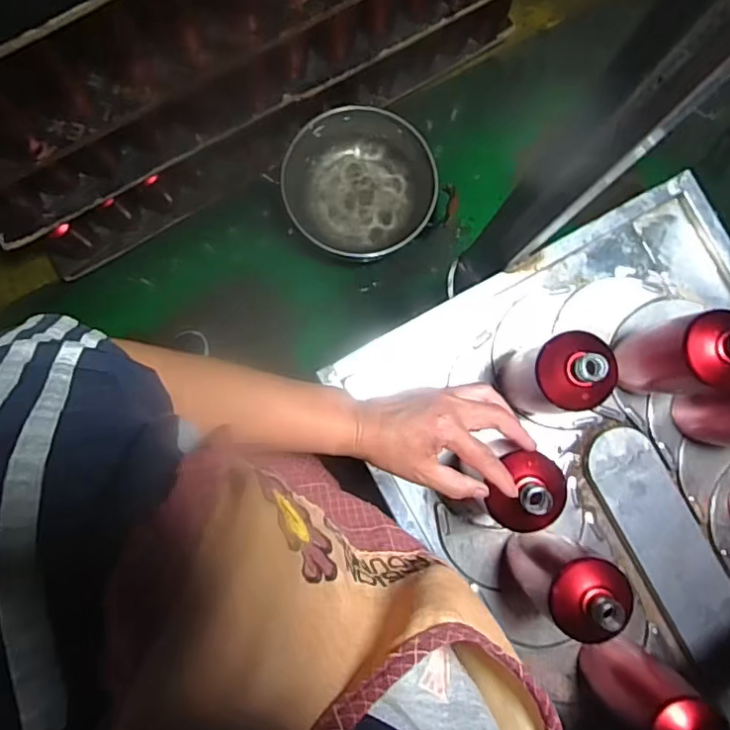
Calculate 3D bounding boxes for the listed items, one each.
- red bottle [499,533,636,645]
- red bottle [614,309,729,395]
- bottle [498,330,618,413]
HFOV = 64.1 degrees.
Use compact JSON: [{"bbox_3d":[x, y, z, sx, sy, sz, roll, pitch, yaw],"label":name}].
[{"bbox_3d":[0.202,0.223,0.610,0.065,0.214,0.082,43,82,-3],"label":"red bottle"},{"bbox_3d":[0.344,-0.010,0.639,0.059,0.188,0.073,-2,87,-8],"label":"red bottle"},{"bbox_3d":[0.198,0.012,0.616,0.060,0.175,0.079,-6,87,-8],"label":"bottle"}]

